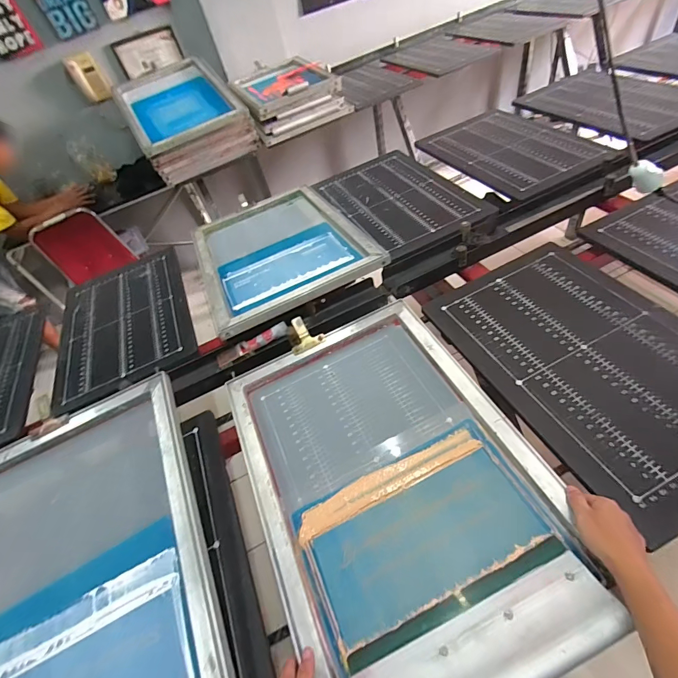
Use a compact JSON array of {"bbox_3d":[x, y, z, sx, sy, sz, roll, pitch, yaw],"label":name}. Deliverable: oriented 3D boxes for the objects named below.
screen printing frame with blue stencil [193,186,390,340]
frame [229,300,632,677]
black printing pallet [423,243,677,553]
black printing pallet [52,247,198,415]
[{"bbox_3d":[-0.208,-0.304,1.158,0.453,0.043,0.685,-27,42,-7],"label":"screen printing frame with blue stencil"},{"bbox_3d":[0.074,0.231,0.666,0.463,0.062,0.665,-23,48,-6],"label":"frame"},{"bbox_3d":[0.503,0.026,0.741,0.404,0.025,0.593,-25,49,-7],"label":"black printing pallet"},{"bbox_3d":[-0.675,-0.064,1.142,0.393,0.043,0.625,-27,49,-8],"label":"black printing pallet"}]

